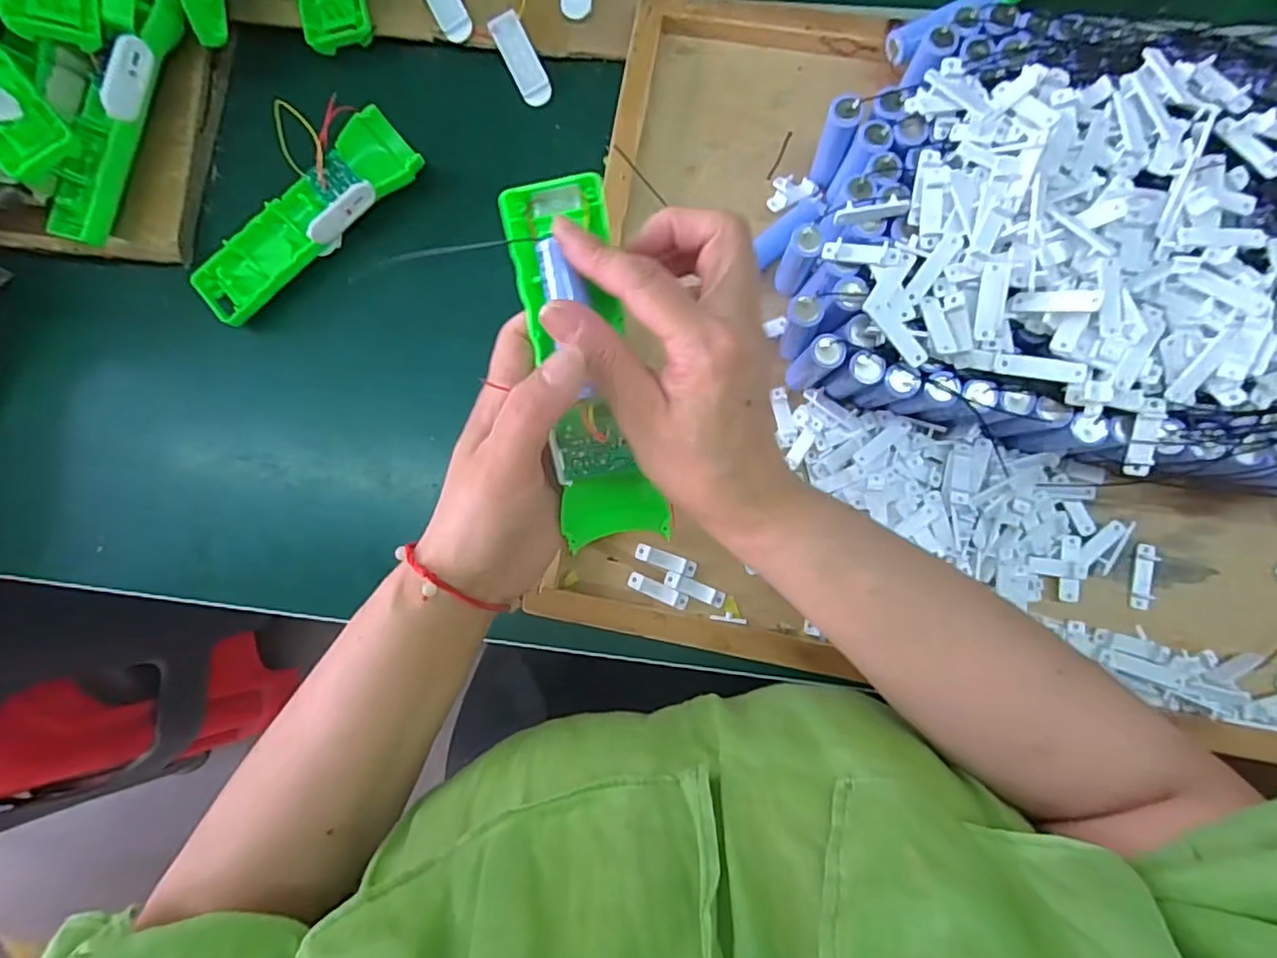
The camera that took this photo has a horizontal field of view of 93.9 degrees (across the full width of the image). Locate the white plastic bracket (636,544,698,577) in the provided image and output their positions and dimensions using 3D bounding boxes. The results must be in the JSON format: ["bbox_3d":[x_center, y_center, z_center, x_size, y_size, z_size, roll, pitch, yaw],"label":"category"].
[{"bbox_3d":[0.016,0.049,0.357,0.037,0.004,0.010,19,84,6],"label":"white plastic bracket"}]

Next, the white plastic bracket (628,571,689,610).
[{"bbox_3d":[0.012,0.067,0.355,0.037,0.004,0.010,23,85,7],"label":"white plastic bracket"}]

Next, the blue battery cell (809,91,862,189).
[{"bbox_3d":[0.113,-0.193,0.349,0.016,0.063,0.018,19,84,7],"label":"blue battery cell"}]

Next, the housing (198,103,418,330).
[{"bbox_3d":[-0.217,-0.170,0.391,0.163,0.022,0.051,-40,82,-1],"label":"housing"}]

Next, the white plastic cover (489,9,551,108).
[{"bbox_3d":[-0.079,-0.284,0.404,0.021,0.005,0.062,-26,94,1],"label":"white plastic cover"}]

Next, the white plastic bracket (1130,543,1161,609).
[{"bbox_3d":[0.289,0.056,0.341,0.010,0.006,0.037,11,84,6],"label":"white plastic bracket"}]

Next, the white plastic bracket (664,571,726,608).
[{"bbox_3d":[0.034,0.066,0.356,0.037,0.004,0.010,23,85,7],"label":"white plastic bracket"}]

